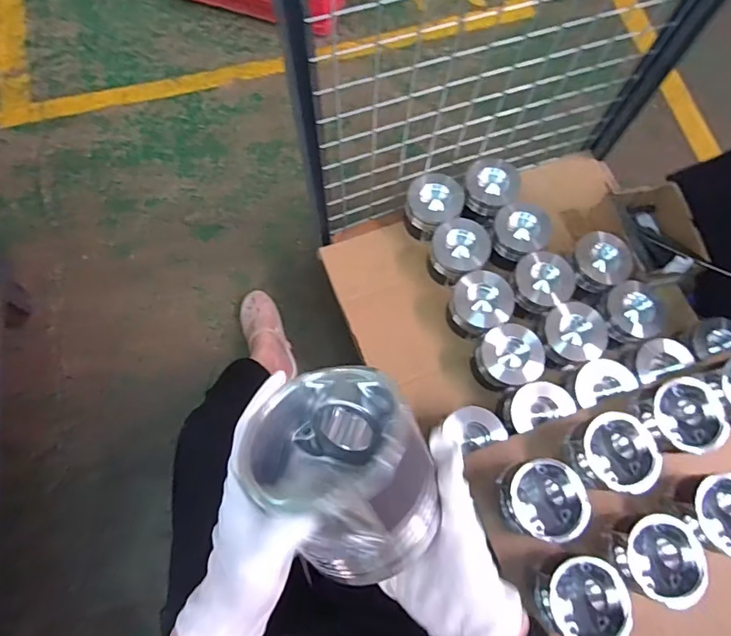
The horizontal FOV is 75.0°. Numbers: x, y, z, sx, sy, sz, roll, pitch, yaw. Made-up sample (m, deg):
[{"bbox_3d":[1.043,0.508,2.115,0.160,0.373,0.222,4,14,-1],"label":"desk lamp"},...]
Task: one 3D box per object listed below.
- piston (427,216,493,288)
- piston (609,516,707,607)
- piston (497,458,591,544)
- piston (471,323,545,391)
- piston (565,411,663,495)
[{"bbox_3d":[0.192,-0.138,0.975,0.119,0.107,0.114,-41,77,-14],"label":"piston"},{"bbox_3d":[0.428,0.351,0.700,0.108,0.065,0.116,-1,74,2],"label":"piston"},{"bbox_3d":[0.266,0.272,0.723,0.113,0.070,0.114,1,71,-2],"label":"piston"},{"bbox_3d":[0.269,0.074,0.899,0.117,0.129,0.103,-10,72,-6],"label":"piston"},{"bbox_3d":[0.385,0.211,0.750,0.116,0.066,0.116,11,71,2],"label":"piston"}]

